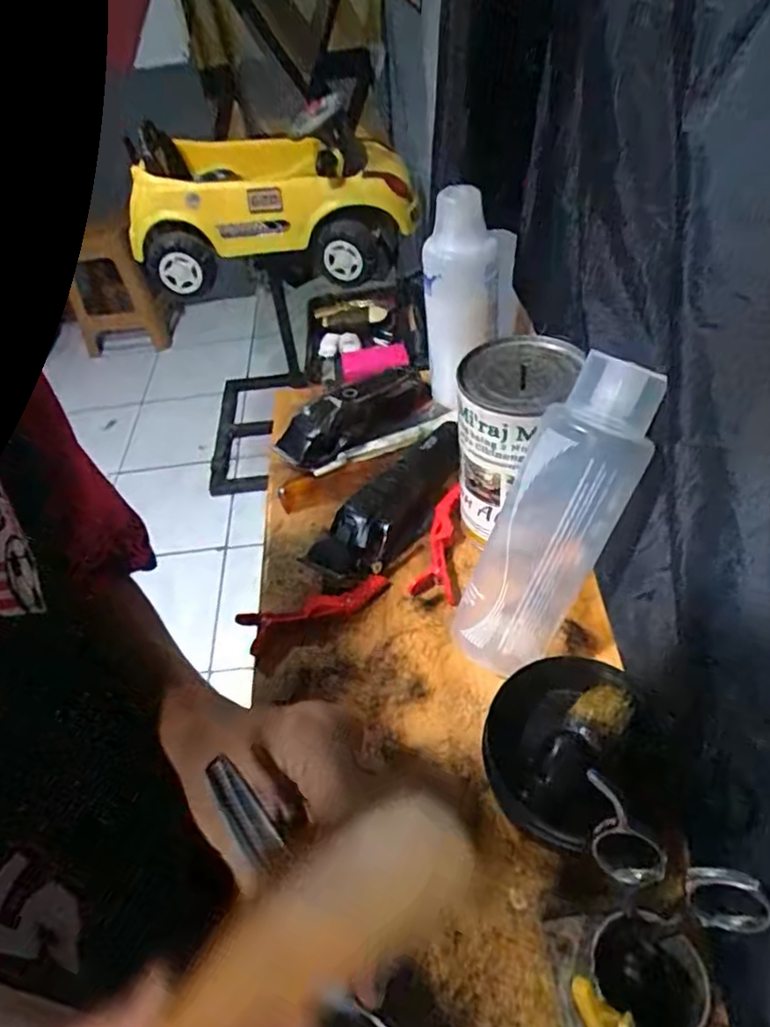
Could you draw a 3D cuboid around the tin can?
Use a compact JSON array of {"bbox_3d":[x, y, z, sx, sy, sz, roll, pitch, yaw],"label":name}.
[{"bbox_3d":[0.091,-0.048,0.437,0.070,0.132,0.081,16,50,22],"label":"tin can"}]

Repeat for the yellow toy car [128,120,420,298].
[{"bbox_3d":[-0.261,-0.776,1.519,0.650,0.286,0.418,0,46,8],"label":"yellow toy car"}]

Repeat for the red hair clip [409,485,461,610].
[{"bbox_3d":[0.043,0.022,0.466,0.031,0.009,0.096,4,59,12],"label":"red hair clip"}]

